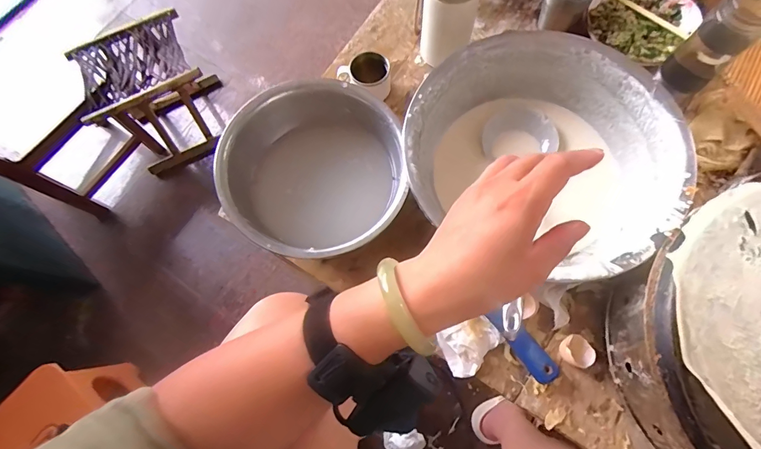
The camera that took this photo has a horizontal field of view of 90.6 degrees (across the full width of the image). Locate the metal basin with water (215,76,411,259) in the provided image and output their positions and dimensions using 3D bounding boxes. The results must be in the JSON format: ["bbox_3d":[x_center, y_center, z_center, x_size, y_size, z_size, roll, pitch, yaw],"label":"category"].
[{"bbox_3d":[-0.090,-0.070,0.548,0.243,0.106,0.251,-1,71,2],"label":"metal basin with water"}]

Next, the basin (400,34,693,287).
[{"bbox_3d":[0.217,-0.092,0.547,0.357,0.117,0.346,32,75,12],"label":"basin"}]

